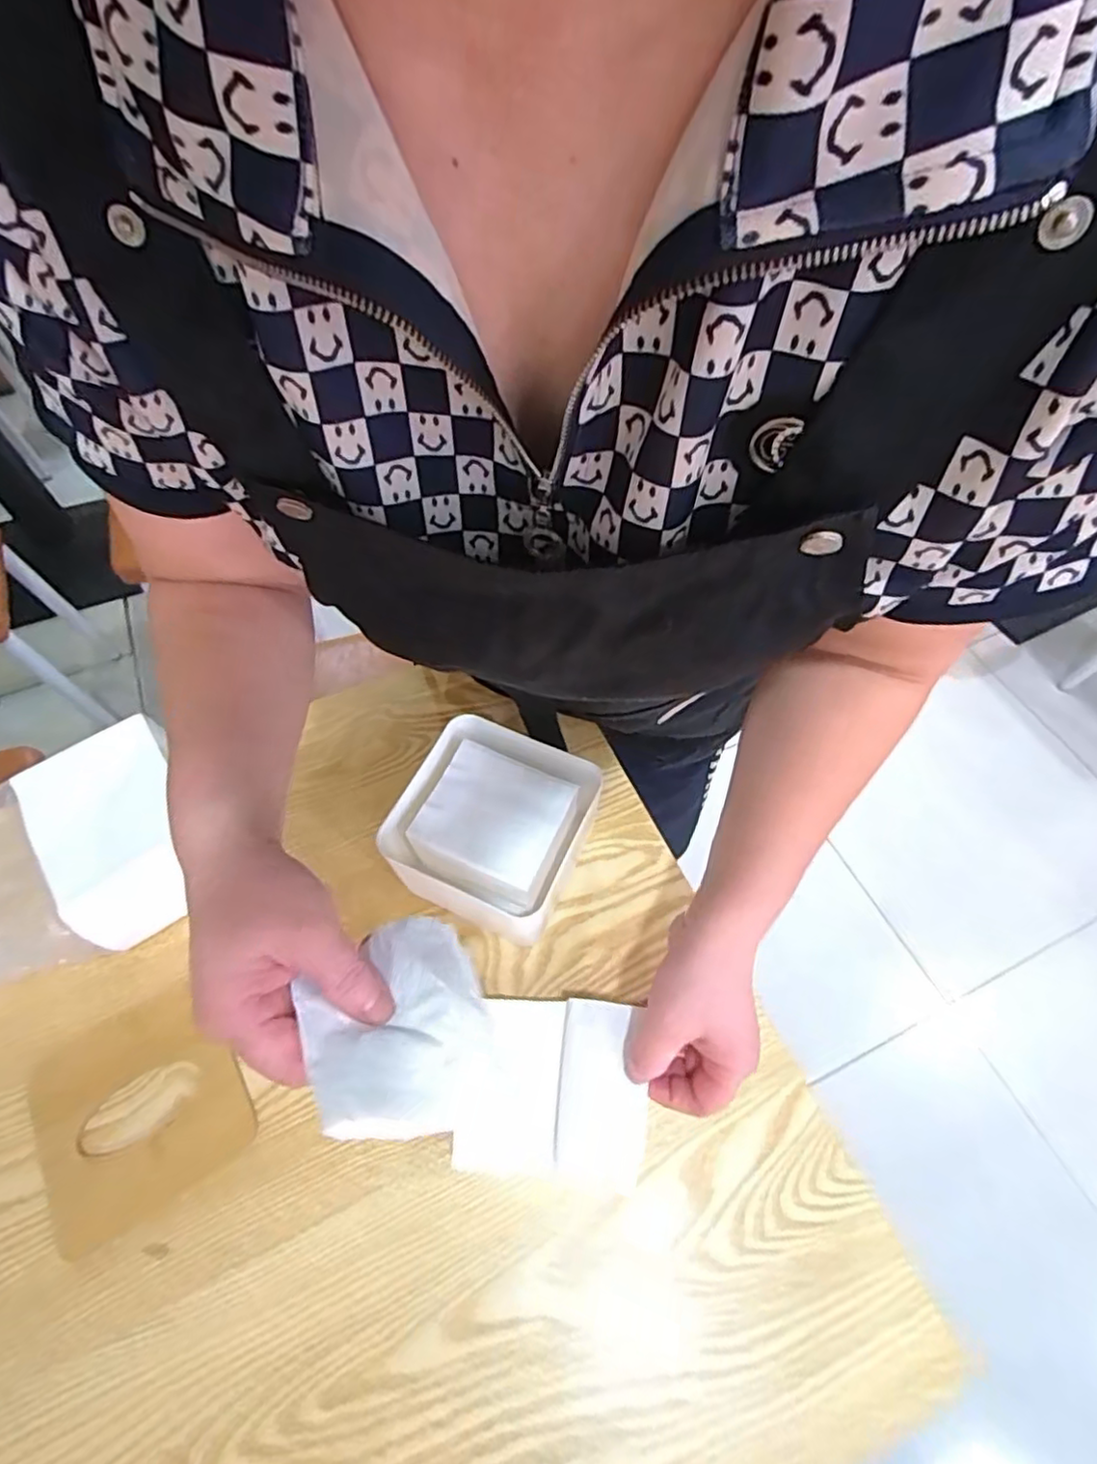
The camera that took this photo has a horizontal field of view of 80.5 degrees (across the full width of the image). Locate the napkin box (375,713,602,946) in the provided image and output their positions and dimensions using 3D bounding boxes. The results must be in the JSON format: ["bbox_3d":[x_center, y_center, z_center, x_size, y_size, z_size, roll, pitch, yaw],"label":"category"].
[{"bbox_3d":[-0.038,0.075,0.494,0.128,0.079,0.131,19,61,12],"label":"napkin box"}]

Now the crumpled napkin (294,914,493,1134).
[{"bbox_3d":[-0.063,0.121,0.273,0.084,0.018,0.098,-8,39,-38],"label":"crumpled napkin"}]

